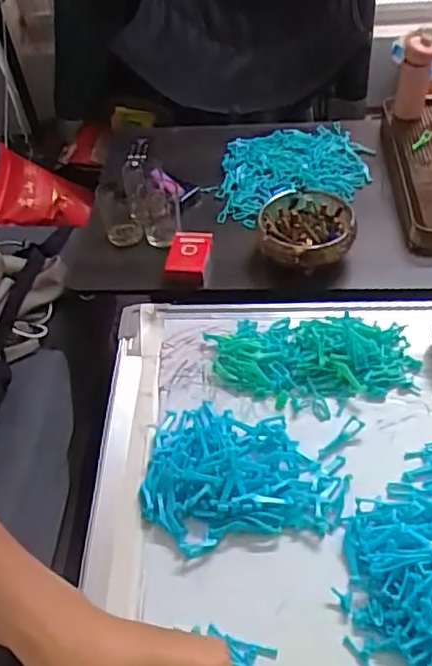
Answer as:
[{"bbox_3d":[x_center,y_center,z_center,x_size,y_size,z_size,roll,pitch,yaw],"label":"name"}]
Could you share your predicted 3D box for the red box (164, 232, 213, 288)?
[{"bbox_3d":[-0.040,-0.111,0.913,0.065,0.031,0.098,-1,48,6],"label":"red box"}]

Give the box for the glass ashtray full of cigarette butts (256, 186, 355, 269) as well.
[{"bbox_3d":[0.129,-0.148,0.886,0.136,0.061,0.144,-1,48,5],"label":"glass ashtray full of cigarette butts"}]

